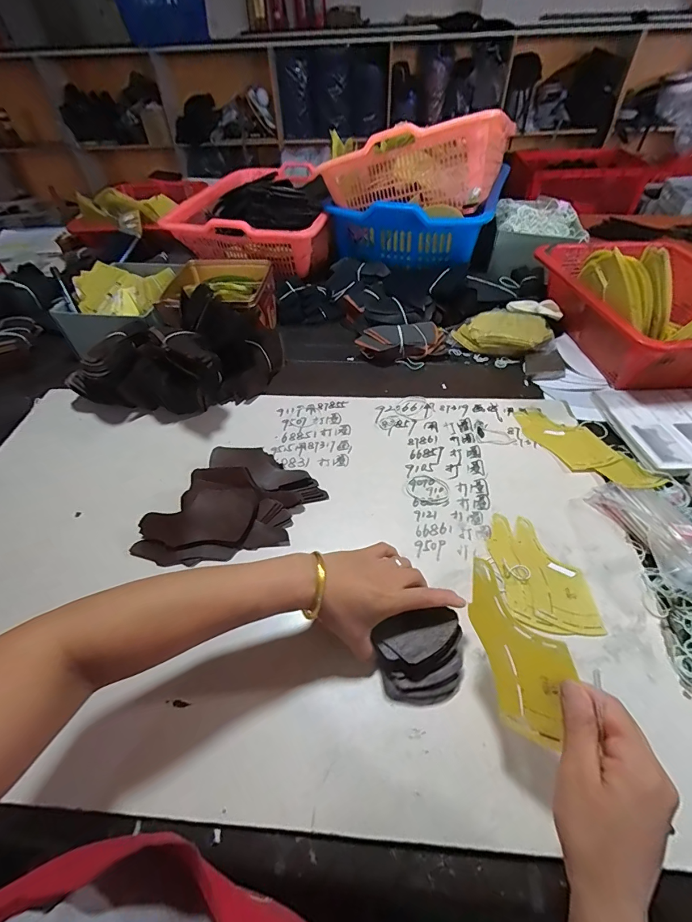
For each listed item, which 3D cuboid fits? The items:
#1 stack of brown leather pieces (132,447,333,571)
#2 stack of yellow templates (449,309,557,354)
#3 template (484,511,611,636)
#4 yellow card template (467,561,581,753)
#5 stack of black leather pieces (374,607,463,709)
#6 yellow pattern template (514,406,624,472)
[{"bbox_3d":[-0.157,0.065,0.538,0.173,0.037,0.210,26,54,23],"label":"stack of brown leather pieces"},{"bbox_3d":[0.309,-0.255,0.795,0.182,0.047,0.089,10,49,10],"label":"stack of yellow templates"},{"bbox_3d":[0.231,0.132,0.483,0.096,0.004,0.155,-5,48,-3],"label":"template"},{"bbox_3d":[0.145,0.154,0.334,0.007,0.068,0.140,10,59,-48],"label":"yellow card template"},{"bbox_3d":[0.078,0.200,0.407,0.085,0.040,0.074,-7,48,-4],"label":"stack of black leather pieces"},{"bbox_3d":[0.340,-0.037,0.627,0.083,0.005,0.150,-29,52,-18],"label":"yellow pattern template"}]

